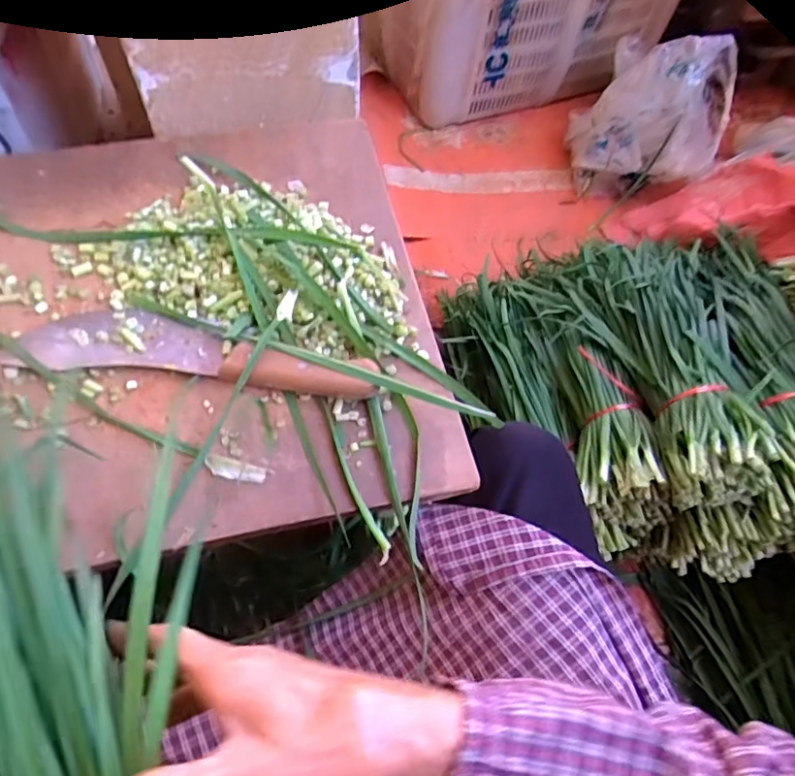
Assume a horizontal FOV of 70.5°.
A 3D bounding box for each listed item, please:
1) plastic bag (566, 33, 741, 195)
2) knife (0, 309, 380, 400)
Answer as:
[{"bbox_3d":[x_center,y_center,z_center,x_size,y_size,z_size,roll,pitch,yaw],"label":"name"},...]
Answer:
[{"bbox_3d":[0.470,-0.502,1.053,0.268,0.233,0.262,19,60,9],"label":"plastic bag"},{"bbox_3d":[-0.160,-0.032,0.445,0.287,0.026,0.059,6,59,1],"label":"knife"}]

